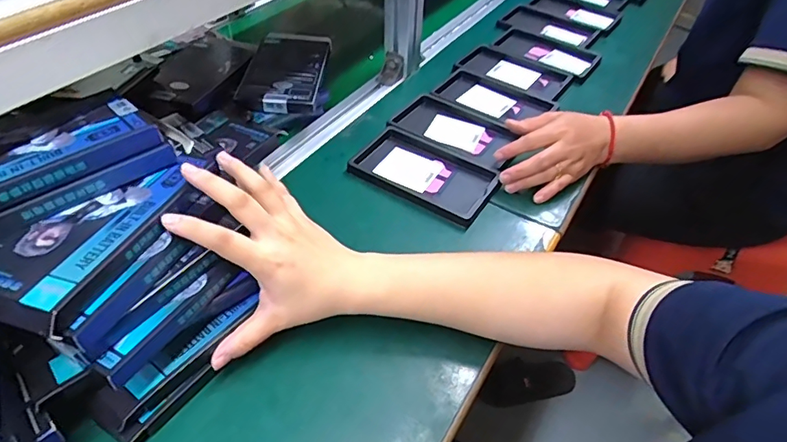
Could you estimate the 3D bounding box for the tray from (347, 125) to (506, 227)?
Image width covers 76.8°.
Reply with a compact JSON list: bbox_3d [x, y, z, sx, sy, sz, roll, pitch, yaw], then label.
[{"bbox_3d":[0.035,-0.059,0.586,0.172,0.018,0.100,26,49,22],"label":"tray"}]

